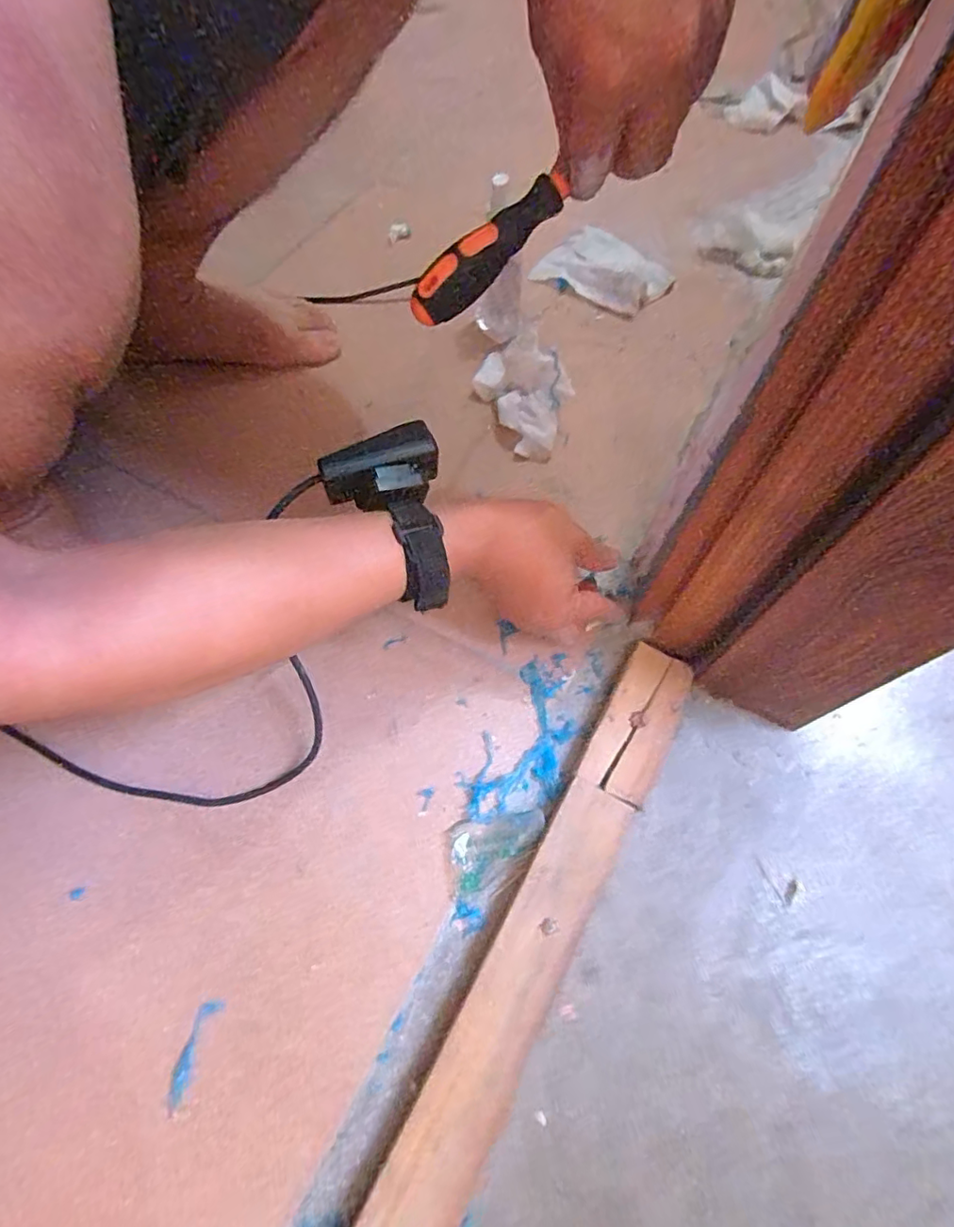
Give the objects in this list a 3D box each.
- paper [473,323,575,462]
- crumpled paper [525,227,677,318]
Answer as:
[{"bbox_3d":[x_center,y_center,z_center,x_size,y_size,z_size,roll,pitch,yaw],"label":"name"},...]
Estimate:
[{"bbox_3d":[0.045,-0.201,0.514,0.071,0.023,0.113,-35,64,18],"label":"paper"},{"bbox_3d":[0.139,-0.375,0.616,0.136,0.017,0.100,37,69,16],"label":"crumpled paper"}]

